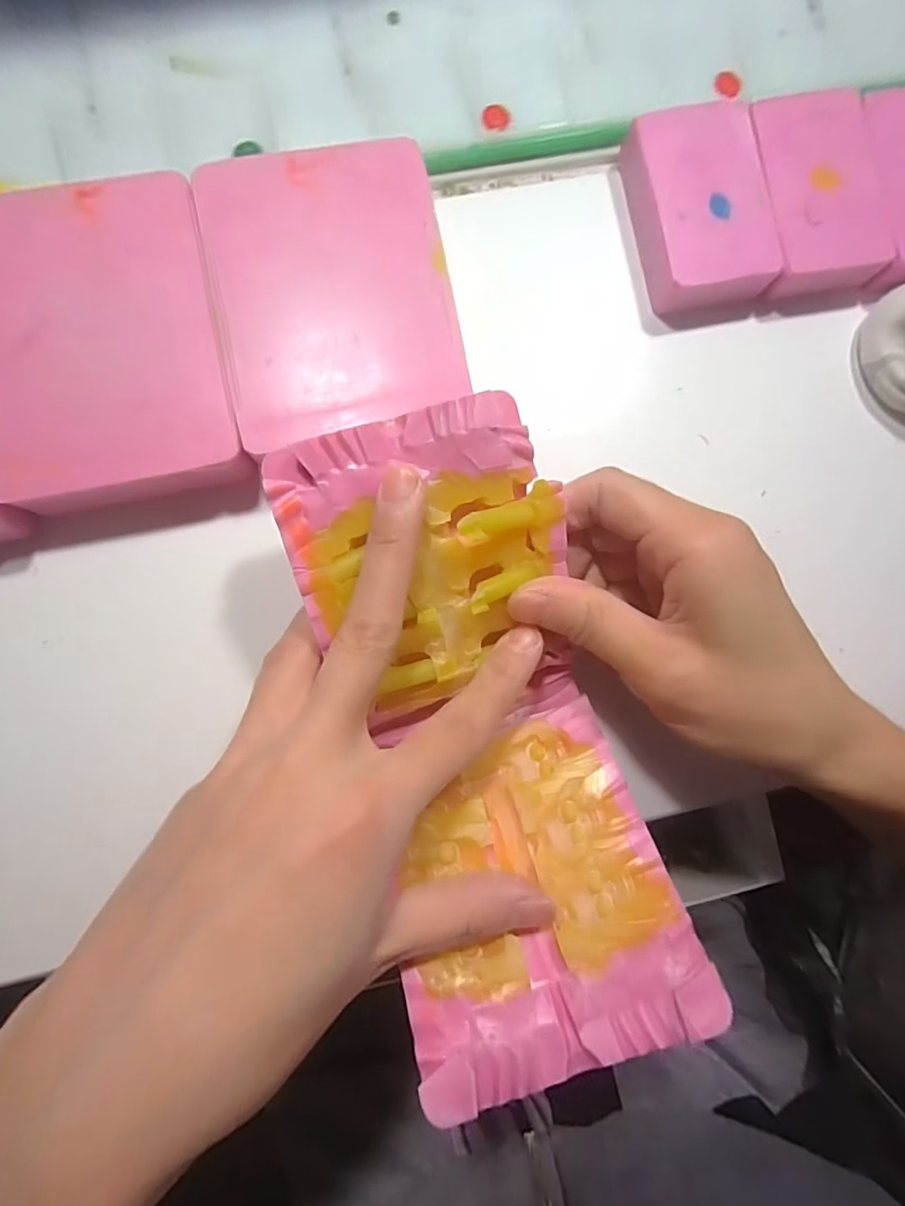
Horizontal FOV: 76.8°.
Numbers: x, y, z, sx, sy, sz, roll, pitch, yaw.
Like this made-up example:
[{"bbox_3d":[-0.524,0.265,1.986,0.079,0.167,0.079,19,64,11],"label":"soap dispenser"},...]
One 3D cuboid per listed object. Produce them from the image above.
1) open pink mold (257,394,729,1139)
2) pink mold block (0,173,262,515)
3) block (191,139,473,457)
[{"bbox_3d":[0.008,0.034,0.175,0.079,0.055,0.178,-17,85,-4],"label":"open pink mold"},{"bbox_3d":[-0.117,-0.086,0.192,0.079,0.015,0.103,-11,87,-4],"label":"pink mold block"},{"bbox_3d":[-0.041,-0.106,0.200,0.078,0.018,0.096,-13,87,-4],"label":"block"}]

